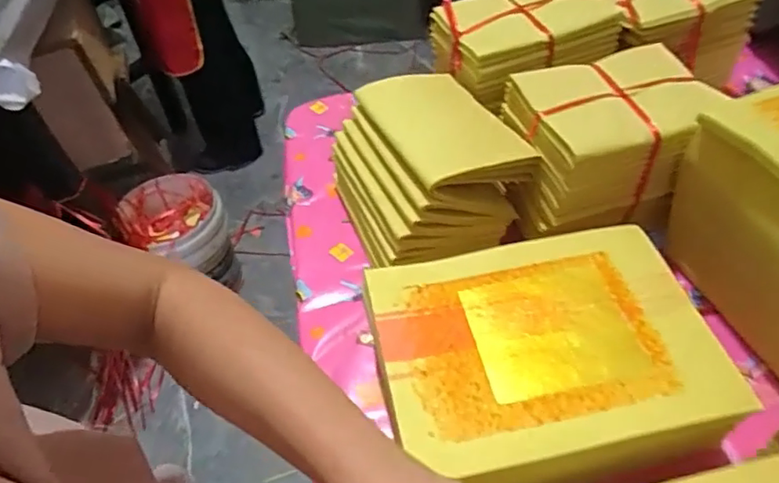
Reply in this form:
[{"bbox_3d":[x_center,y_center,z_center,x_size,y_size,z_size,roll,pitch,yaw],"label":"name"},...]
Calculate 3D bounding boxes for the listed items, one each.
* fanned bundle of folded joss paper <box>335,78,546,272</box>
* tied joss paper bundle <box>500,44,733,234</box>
[{"bbox_3d":[0.028,-0.065,0.546,0.143,0.114,0.171,-21,51,-13],"label":"fanned bundle of folded joss paper"},{"bbox_3d":[0.197,-0.095,0.510,0.164,0.099,0.123,-13,50,-6],"label":"tied joss paper bundle"}]

